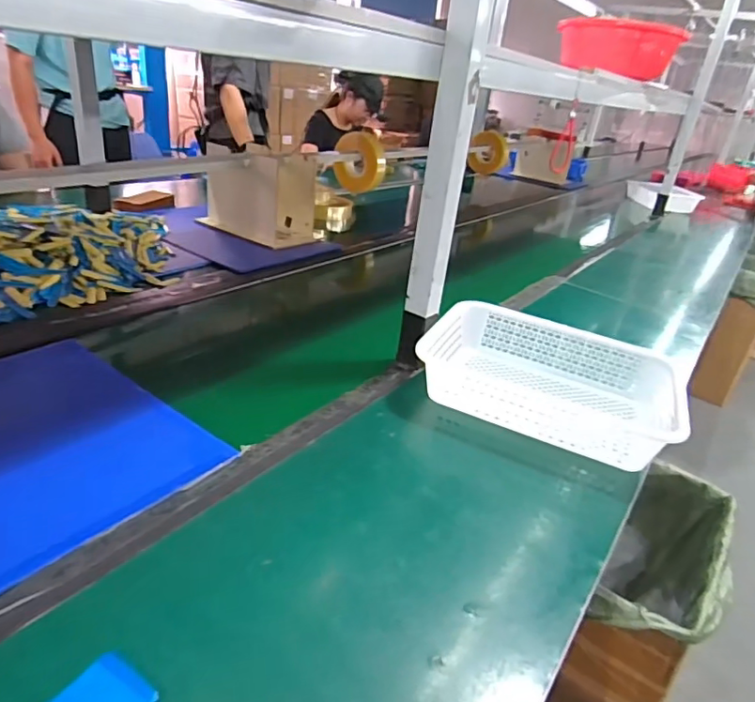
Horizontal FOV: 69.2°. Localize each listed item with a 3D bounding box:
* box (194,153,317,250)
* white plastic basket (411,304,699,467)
[{"bbox_3d":[-0.303,-0.404,1.412,0.264,0.200,0.166,20,29,23],"label":"box"},{"bbox_3d":[0.256,0.039,0.830,0.356,0.082,0.243,17,28,18],"label":"white plastic basket"}]

